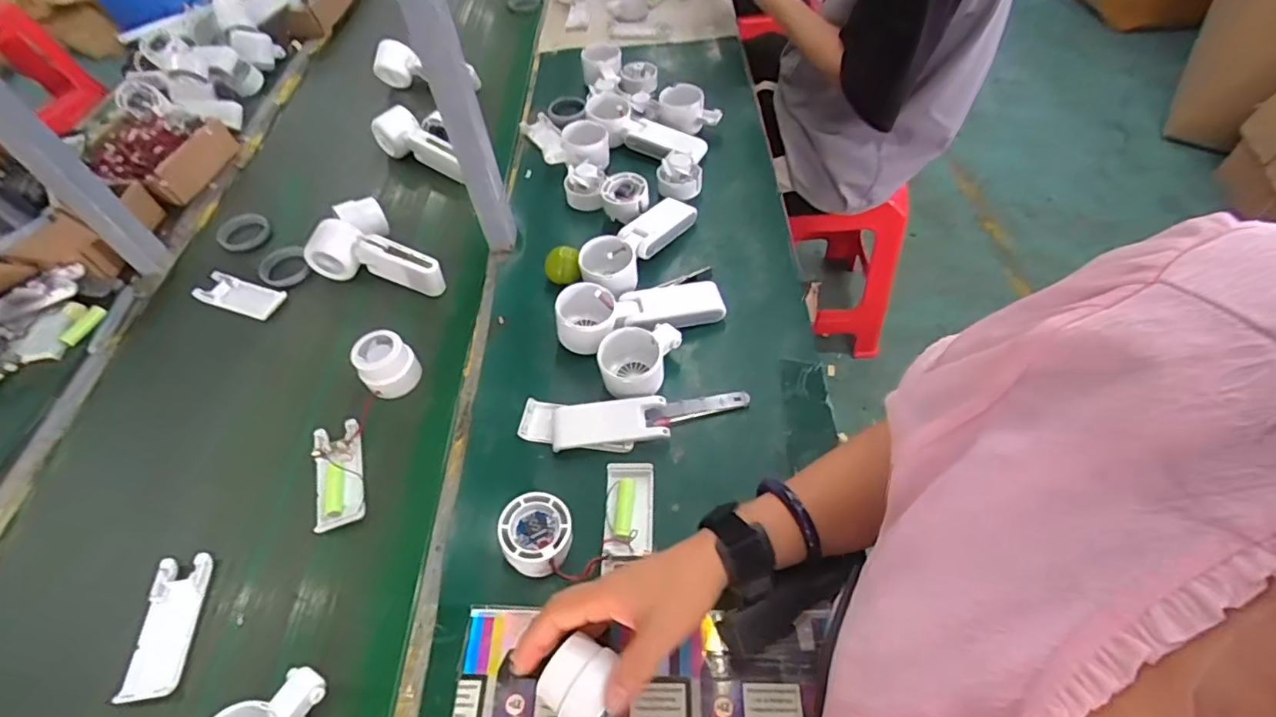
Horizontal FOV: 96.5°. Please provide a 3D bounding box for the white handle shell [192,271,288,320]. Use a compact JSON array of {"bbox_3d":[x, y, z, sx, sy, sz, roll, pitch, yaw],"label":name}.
[{"bbox_3d":[-0.474,-0.074,0.679,0.105,0.010,0.043,13,56,14],"label":"white handle shell"}]

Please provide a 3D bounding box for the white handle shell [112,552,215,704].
[{"bbox_3d":[-0.378,0.214,0.459,0.042,0.010,0.105,-8,54,-1],"label":"white handle shell"}]

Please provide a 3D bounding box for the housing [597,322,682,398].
[{"bbox_3d":[0.003,0.002,0.539,0.080,0.039,0.071,-10,54,-2],"label":"housing"}]

